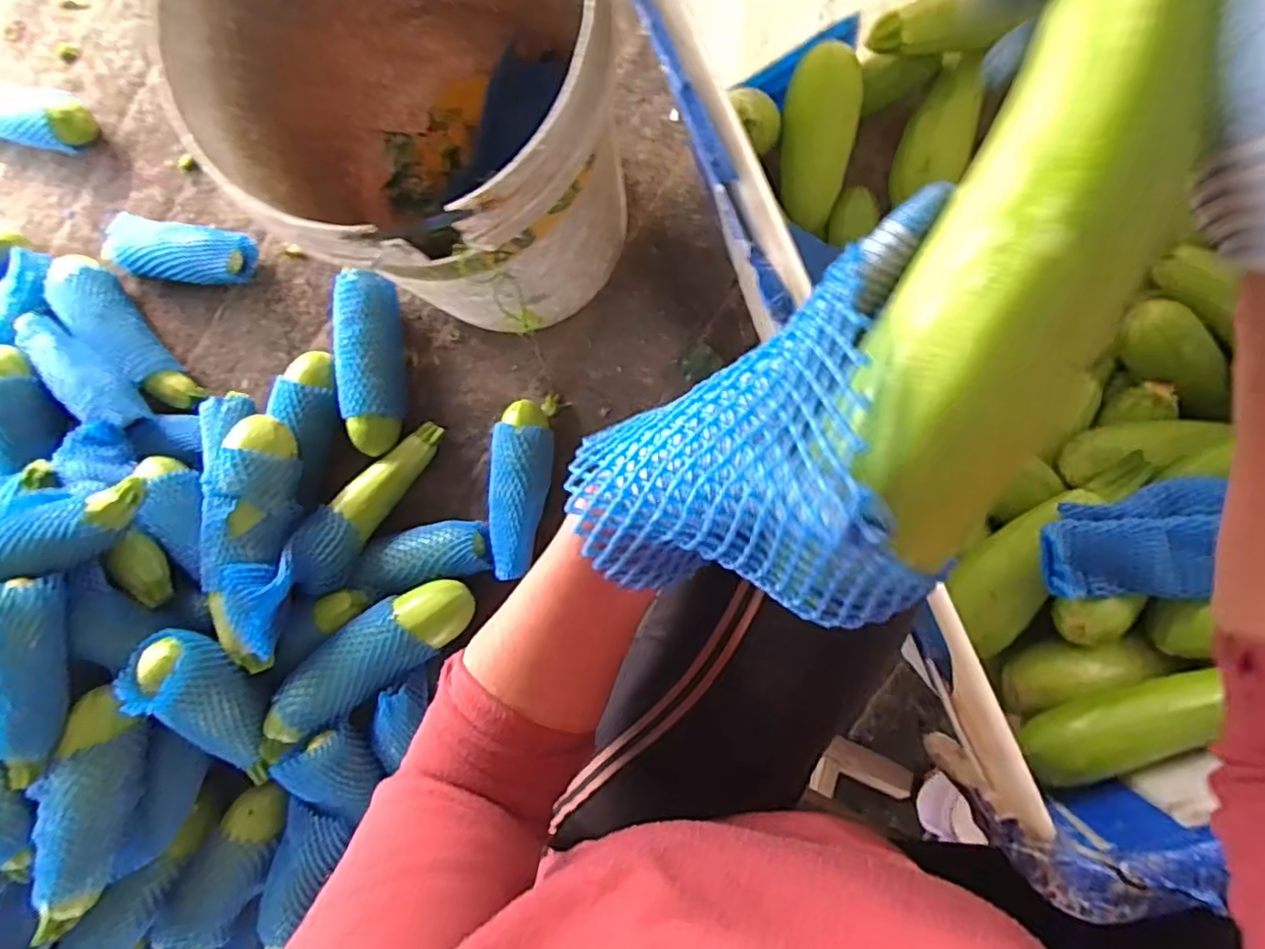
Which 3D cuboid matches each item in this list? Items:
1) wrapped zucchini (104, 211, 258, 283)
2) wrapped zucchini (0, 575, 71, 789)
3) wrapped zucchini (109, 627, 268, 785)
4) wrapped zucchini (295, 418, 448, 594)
[{"bbox_3d":[-0.566,-0.275,0.812,0.181,0.061,0.073,9,92,6],"label":"wrapped zucchini"},{"bbox_3d":[-0.598,0.200,0.632,0.063,0.053,0.199,3,91,7],"label":"wrapped zucchini"},{"bbox_3d":[-0.427,0.250,0.664,0.071,0.072,0.200,-19,119,8],"label":"wrapped zucchini"},{"bbox_3d":[-0.304,0.029,0.740,0.065,0.055,0.232,32,69,6],"label":"wrapped zucchini"}]

